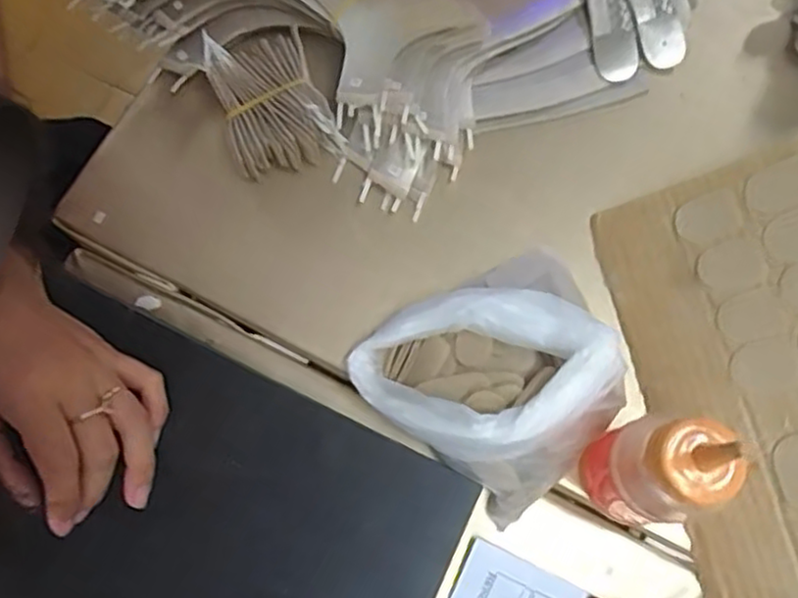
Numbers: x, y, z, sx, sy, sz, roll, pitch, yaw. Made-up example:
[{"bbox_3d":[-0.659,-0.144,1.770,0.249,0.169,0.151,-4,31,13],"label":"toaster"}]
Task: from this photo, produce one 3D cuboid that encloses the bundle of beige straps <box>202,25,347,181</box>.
[{"bbox_3d":[-0.081,-0.125,0.451,0.062,0.031,0.091,-22,73,-5],"label":"bundle of beige straps"}]

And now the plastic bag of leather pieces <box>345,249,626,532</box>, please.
[{"bbox_3d":[0.058,0.032,0.385,0.134,0.054,0.126,-42,75,-10],"label":"plastic bag of leather pieces"}]

